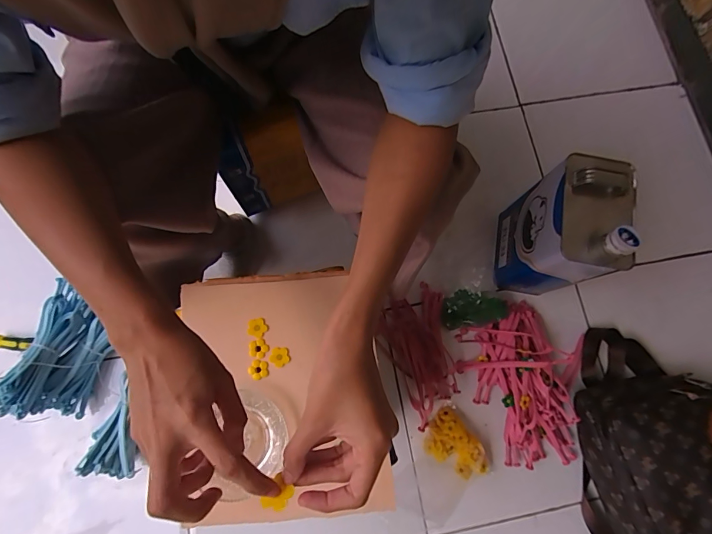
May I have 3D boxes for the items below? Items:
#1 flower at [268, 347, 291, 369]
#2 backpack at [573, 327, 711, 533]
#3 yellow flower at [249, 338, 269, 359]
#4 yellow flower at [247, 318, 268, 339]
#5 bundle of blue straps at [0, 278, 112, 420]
[{"bbox_3d":[-0.094,0.112,0.465,0.025,0.004,0.024,1,78,-3],"label":"flower"},{"bbox_3d":[0.543,0.286,0.621,0.304,0.156,0.373,-4,78,-4],"label":"backpack"},{"bbox_3d":[-0.121,0.102,0.466,0.023,0.004,0.024,-15,79,-6],"label":"yellow flower"},{"bbox_3d":[-0.126,0.077,0.476,0.024,0.004,0.024,1,78,-3],"label":"yellow flower"},{"bbox_3d":[-0.487,0.138,0.621,0.100,0.096,0.207,10,77,-1],"label":"bundle of blue straps"}]

